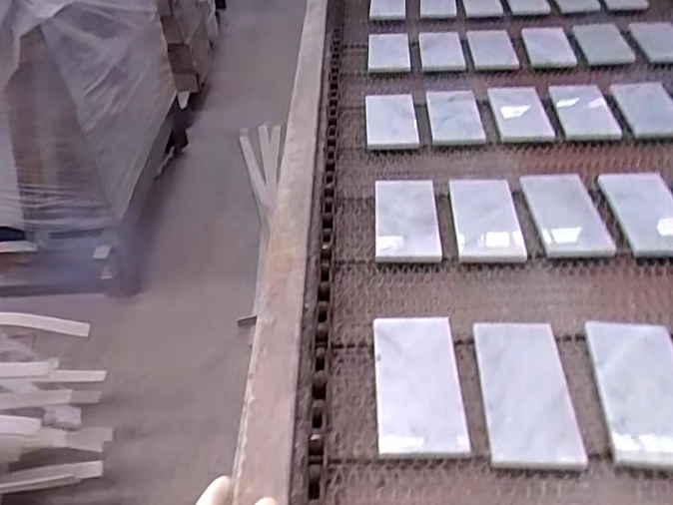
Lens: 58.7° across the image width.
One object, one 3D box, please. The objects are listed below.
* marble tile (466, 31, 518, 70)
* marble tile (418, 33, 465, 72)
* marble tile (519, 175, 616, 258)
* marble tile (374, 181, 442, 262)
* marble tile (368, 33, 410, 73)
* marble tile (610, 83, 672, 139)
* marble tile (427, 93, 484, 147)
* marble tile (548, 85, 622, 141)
[{"bbox_3d":[0.311,-0.415,1.206,0.085,0.013,0.197,1,39,7],"label":"marble tile"},{"bbox_3d":[0.211,-0.413,1.217,0.083,0.014,0.180,0,39,6],"label":"marble tile"},{"bbox_3d":[0.301,-0.054,0.795,0.086,0.011,0.177,-1,41,3],"label":"marble tile"},{"bbox_3d":[0.092,-0.048,0.795,0.080,0.013,0.174,0,41,4],"label":"marble tile"},{"bbox_3d":[0.107,-0.418,1.228,0.083,0.015,0.205,-5,36,9],"label":"marble tile"},{"bbox_3d":[0.516,-0.245,0.997,0.087,0.013,0.190,2,40,8],"label":"marble tile"},{"bbox_3d":[0.196,-0.237,1.006,0.086,0.011,0.183,0,41,5],"label":"marble tile"},{"bbox_3d":[0.410,-0.242,1.006,0.079,0.018,0.196,-7,36,14],"label":"marble tile"}]

